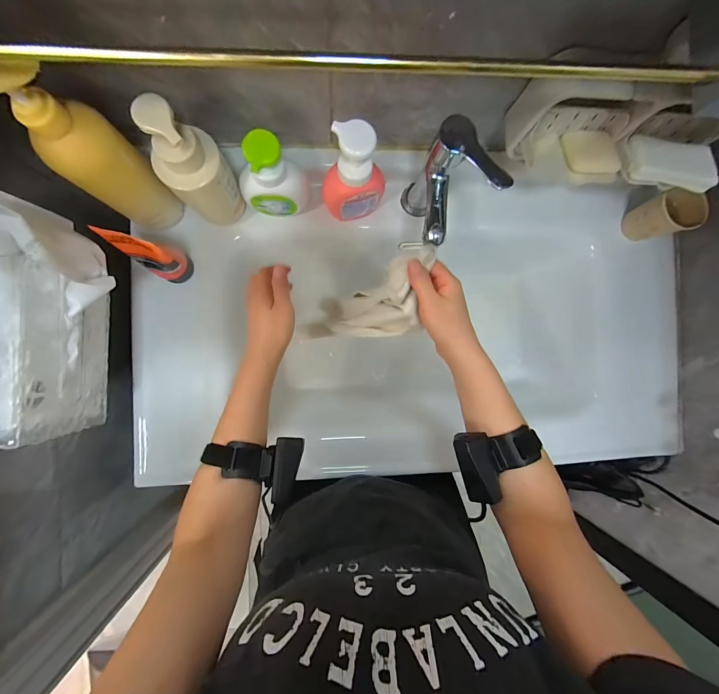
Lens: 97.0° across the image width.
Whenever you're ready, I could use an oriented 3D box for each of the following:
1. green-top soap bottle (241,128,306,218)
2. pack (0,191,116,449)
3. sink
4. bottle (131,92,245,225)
[{"bbox_3d":[-0.118,-0.224,0.423,0.083,0.118,0.048,1,90,-4],"label":"green-top soap bottle"},{"bbox_3d":[-0.322,-0.029,0.326,0.069,0.107,0.232,0,90,-4],"label":"pack"},{"bbox_3d":[0.086,-0.017,0.580,0.886,0.167,0.443,-3,90,-4],"label":"sink"},{"bbox_3d":[-0.193,-0.208,0.381,0.070,0.169,0.059,-41,92,-3],"label":"bottle"}]

